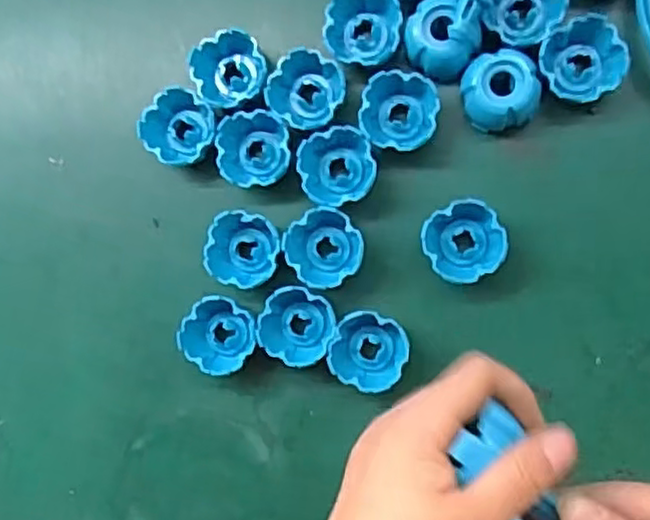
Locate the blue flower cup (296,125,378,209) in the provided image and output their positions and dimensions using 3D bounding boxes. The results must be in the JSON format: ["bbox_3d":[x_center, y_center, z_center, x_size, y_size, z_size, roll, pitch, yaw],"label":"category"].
[{"bbox_3d":[0.009,-0.059,0.454,0.046,0.027,0.047,0,89,9],"label":"blue flower cup"}]

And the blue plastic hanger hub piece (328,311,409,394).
[{"bbox_3d":[0.029,0.058,0.448,0.046,0.028,0.045,0,89,9],"label":"blue plastic hanger hub piece"}]

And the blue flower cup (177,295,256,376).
[{"bbox_3d":[-0.069,0.050,0.471,0.046,0.030,0.046,0,89,9],"label":"blue flower cup"}]

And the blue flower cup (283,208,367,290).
[{"bbox_3d":[0.000,-0.008,0.452,0.045,0.026,0.046,0,89,9],"label":"blue flower cup"}]

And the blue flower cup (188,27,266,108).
[{"bbox_3d":[-0.062,-0.124,0.466,0.047,0.030,0.044,0,89,9],"label":"blue flower cup"}]

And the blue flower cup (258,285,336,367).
[{"bbox_3d":[-0.017,0.043,0.456,0.047,0.026,0.047,0,89,9],"label":"blue flower cup"}]

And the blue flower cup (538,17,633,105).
[{"bbox_3d":[0.154,-0.118,0.425,0.045,0.027,0.048,0,89,9],"label":"blue flower cup"}]

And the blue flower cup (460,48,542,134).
[{"bbox_3d":[0.107,-0.103,0.430,0.044,0.035,0.043,0,89,9],"label":"blue flower cup"}]

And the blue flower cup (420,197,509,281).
[{"bbox_3d":[0.087,-0.010,0.439,0.047,0.031,0.046,0,89,9],"label":"blue flower cup"}]

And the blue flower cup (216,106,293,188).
[{"bbox_3d":[-0.044,-0.071,0.462,0.046,0.031,0.047,0,89,9],"label":"blue flower cup"}]

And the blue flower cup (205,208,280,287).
[{"bbox_3d":[-0.052,-0.007,0.464,0.045,0.030,0.047,0,89,9],"label":"blue flower cup"}]

